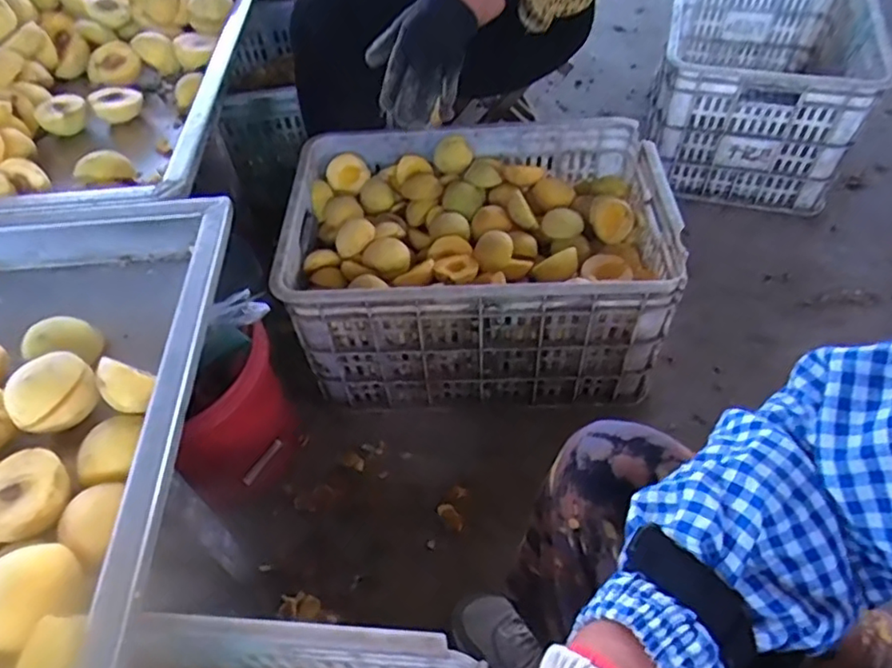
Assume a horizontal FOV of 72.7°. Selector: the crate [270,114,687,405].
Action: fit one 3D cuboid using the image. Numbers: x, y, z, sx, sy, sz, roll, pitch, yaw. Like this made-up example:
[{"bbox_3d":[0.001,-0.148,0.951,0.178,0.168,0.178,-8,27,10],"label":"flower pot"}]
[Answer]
[{"bbox_3d":[0.052,-0.123,0.960,0.533,0.250,0.382,-2,52,2],"label":"crate"}]

